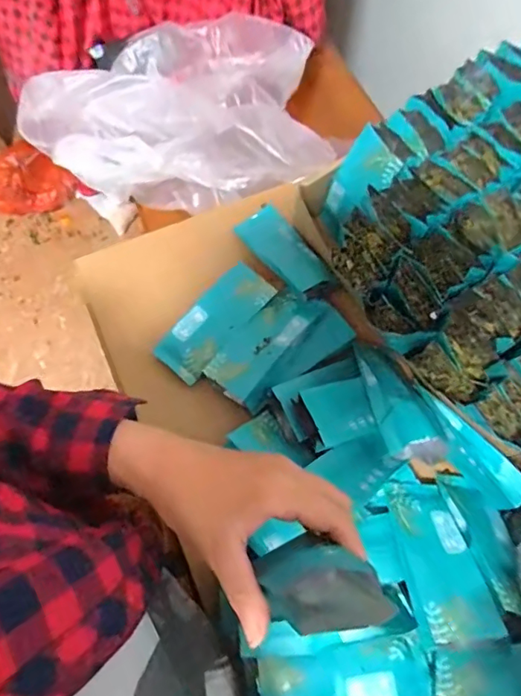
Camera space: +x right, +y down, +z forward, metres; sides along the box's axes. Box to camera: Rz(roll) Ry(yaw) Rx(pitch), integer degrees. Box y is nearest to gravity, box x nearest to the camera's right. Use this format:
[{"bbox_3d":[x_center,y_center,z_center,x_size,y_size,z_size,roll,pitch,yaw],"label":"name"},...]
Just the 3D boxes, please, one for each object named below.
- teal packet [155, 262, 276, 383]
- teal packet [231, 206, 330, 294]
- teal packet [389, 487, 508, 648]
[{"bbox_3d":[-0.046,-0.027,0.518,0.053,0.009,0.130,40,74,13],"label":"teal packet"},{"bbox_3d":[0.026,-0.106,0.548,0.051,0.008,0.118,-37,66,-8],"label":"teal packet"},{"bbox_3d":[0.145,0.166,0.413,0.057,0.012,0.134,-4,37,-2],"label":"teal packet"}]

